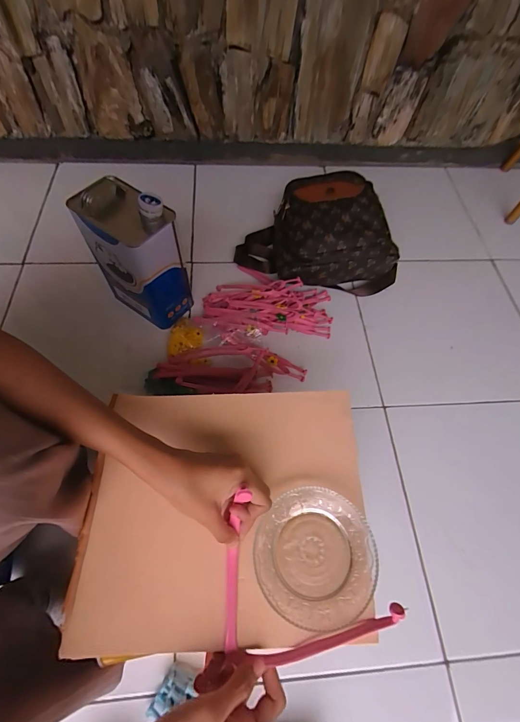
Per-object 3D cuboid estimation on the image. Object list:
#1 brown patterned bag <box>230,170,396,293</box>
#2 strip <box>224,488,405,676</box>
[{"bbox_3d":[0.132,-0.322,0.756,0.366,0.141,0.274,1,62,-3],"label":"brown patterned bag"},{"bbox_3d":[0.049,0.192,0.293,0.158,0.049,0.131,1,62,-3],"label":"strip"}]

